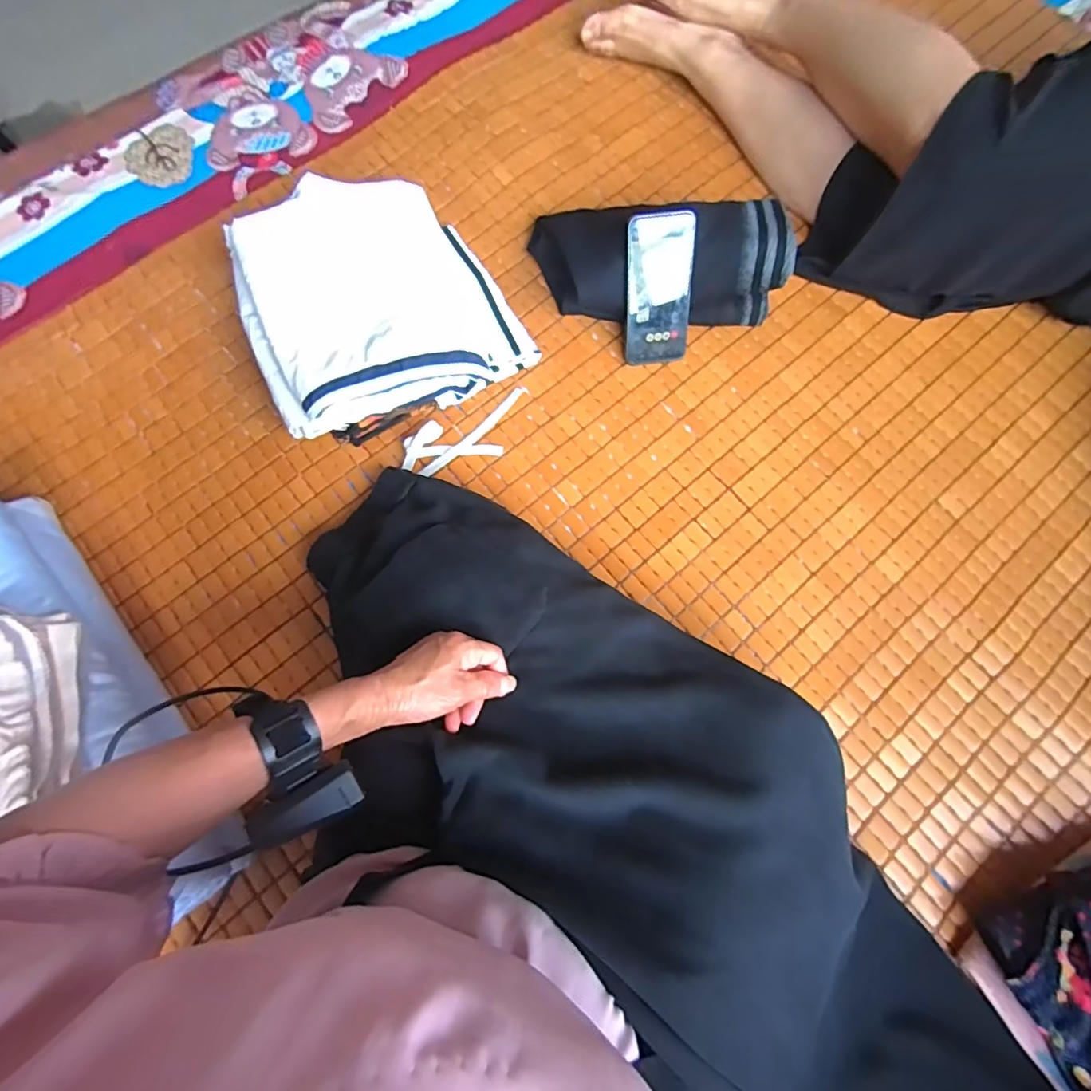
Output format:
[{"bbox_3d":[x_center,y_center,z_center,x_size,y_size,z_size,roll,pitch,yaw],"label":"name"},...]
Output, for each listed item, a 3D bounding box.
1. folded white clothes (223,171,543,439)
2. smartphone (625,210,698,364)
[{"bbox_3d":[-0.205,-0.296,0.642,0.293,0.112,0.297,-26,77,-7],"label":"folded white clothes"},{"bbox_3d":[0.137,-0.304,0.639,0.078,0.166,0.016,-8,38,-3],"label":"smartphone"}]

